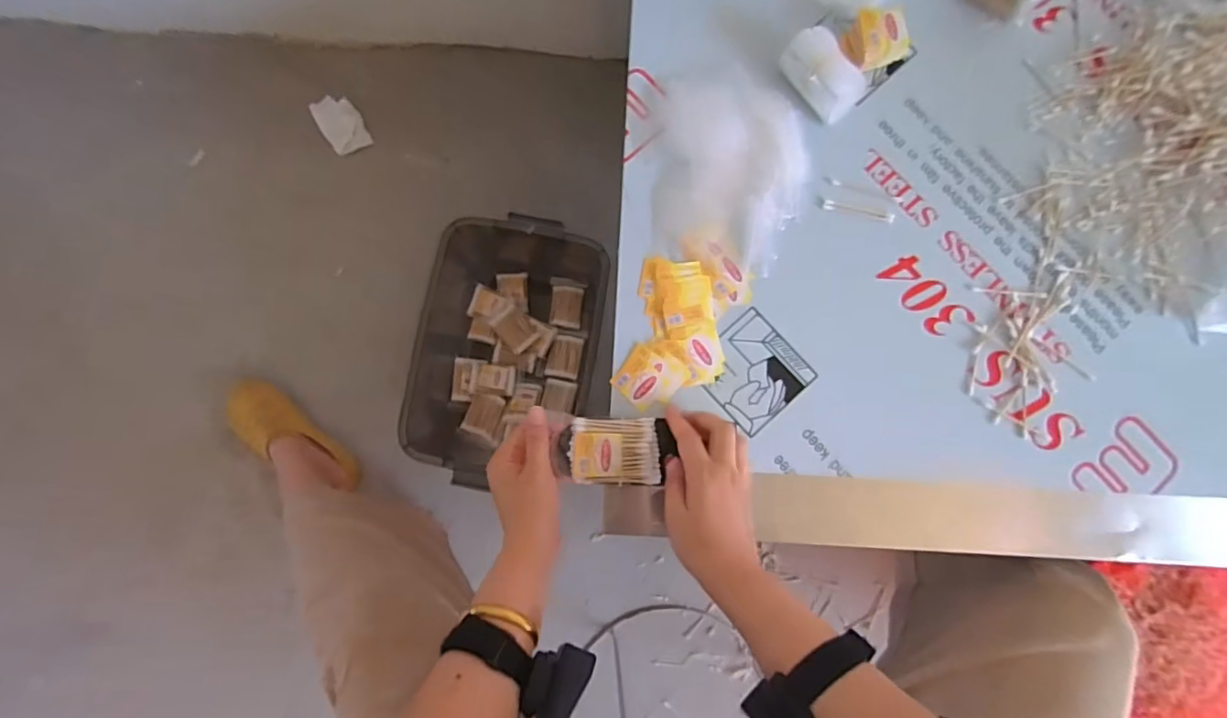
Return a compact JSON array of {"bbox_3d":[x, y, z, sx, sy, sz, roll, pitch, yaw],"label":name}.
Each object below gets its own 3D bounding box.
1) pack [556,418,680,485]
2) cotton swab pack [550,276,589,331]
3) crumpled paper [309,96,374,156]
[{"bbox_3d":[0.003,0.085,0.518,0.102,0.019,0.058,1,83,-1],"label":"pack"},{"bbox_3d":[-0.083,-0.098,0.989,0.059,0.015,0.085,8,83,0],"label":"cotton swab pack"},{"bbox_3d":[-0.497,-0.427,1.030,0.072,0.015,0.122,-34,85,-5],"label":"crumpled paper"}]

